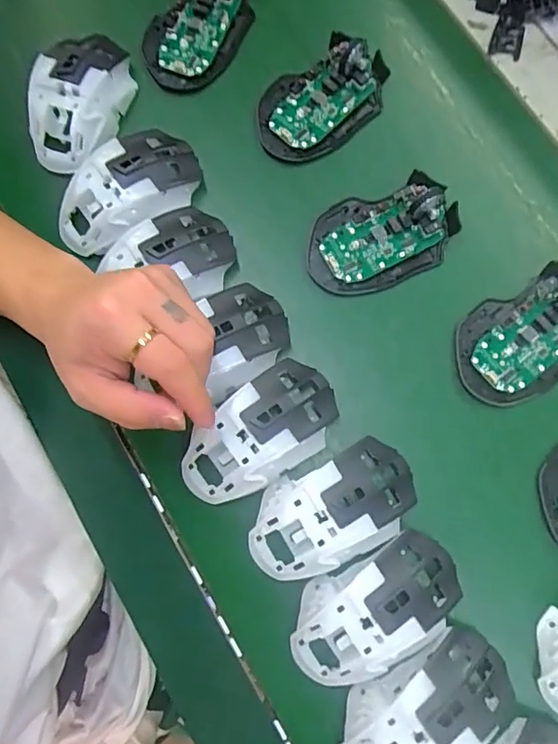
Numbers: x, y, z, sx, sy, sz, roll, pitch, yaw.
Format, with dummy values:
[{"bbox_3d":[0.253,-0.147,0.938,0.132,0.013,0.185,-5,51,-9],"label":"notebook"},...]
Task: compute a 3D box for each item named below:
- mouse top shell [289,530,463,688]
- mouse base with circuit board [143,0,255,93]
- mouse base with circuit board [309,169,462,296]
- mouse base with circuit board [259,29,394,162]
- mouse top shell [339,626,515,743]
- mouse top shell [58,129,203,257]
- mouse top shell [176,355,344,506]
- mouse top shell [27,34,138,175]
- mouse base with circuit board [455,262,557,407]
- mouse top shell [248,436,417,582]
[{"bbox_3d":[0.062,0.153,0.340,0.115,0.034,0.063,-29,81,-3],"label":"mouse top shell"},{"bbox_3d":[-0.066,-0.290,0.440,0.068,0.034,0.112,38,84,7],"label":"mouse base with circuit board"},{"bbox_3d":[0.078,-0.104,0.399,0.112,0.024,0.071,-17,81,-1],"label":"mouse base with circuit board"},{"bbox_3d":[0.034,-0.221,0.422,0.113,0.028,0.072,-42,82,-5],"label":"mouse base with circuit board"},{"bbox_3d":[0.093,0.215,0.327,0.112,0.034,0.076,-25,81,-2],"label":"mouse top shell"},{"bbox_3d":[-0.115,-0.135,0.402,0.120,0.034,0.067,-33,81,-3],"label":"mouse top shell"},{"bbox_3d":[-0.013,0.045,0.368,0.120,0.043,0.064,-39,82,-4],"label":"mouse top shell"},{"bbox_3d":[-0.157,-0.216,0.419,0.062,0.034,0.114,21,82,5],"label":"mouse top shell"},{"bbox_3d":[0.185,-0.028,0.387,0.115,0.024,0.074,-30,81,-3],"label":"mouse base with circuit board"},{"bbox_3d":[0.035,0.093,0.351,0.114,0.030,0.067,-23,81,-2],"label":"mouse top shell"}]

